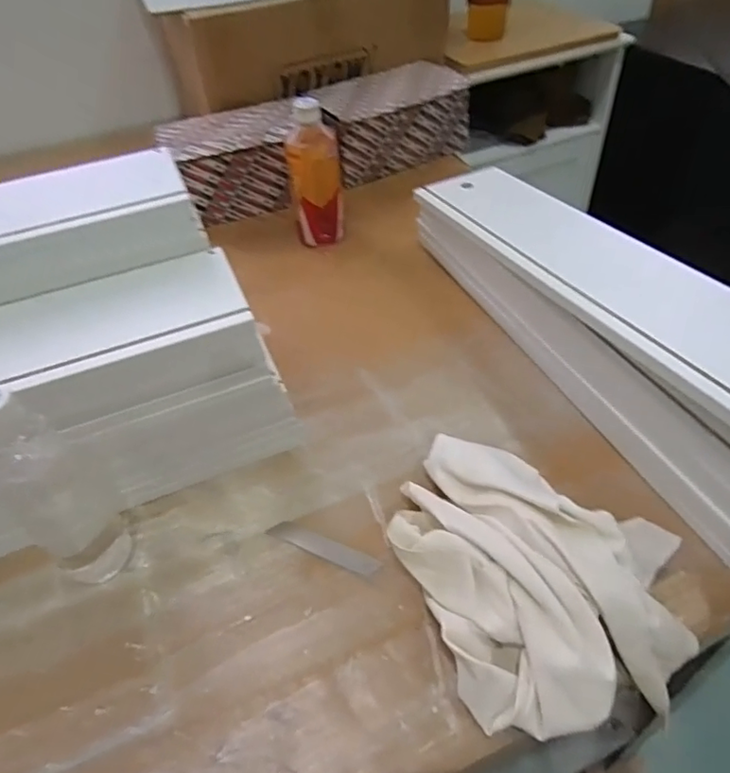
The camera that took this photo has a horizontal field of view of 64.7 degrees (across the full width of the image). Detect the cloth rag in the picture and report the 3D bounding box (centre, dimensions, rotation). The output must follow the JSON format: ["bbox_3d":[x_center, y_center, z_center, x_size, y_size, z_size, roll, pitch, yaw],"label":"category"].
[{"bbox_3d":[0.127,0.130,0.424,0.208,0.054,0.212,-1,44,5],"label":"cloth rag"}]

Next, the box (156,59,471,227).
[{"bbox_3d":[-0.066,-0.384,0.902,0.468,0.111,0.151,-22,47,-17],"label":"box"}]

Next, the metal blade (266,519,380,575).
[{"bbox_3d":[-0.034,0.131,0.473,0.097,0.004,0.017,16,48,21],"label":"metal blade"}]

